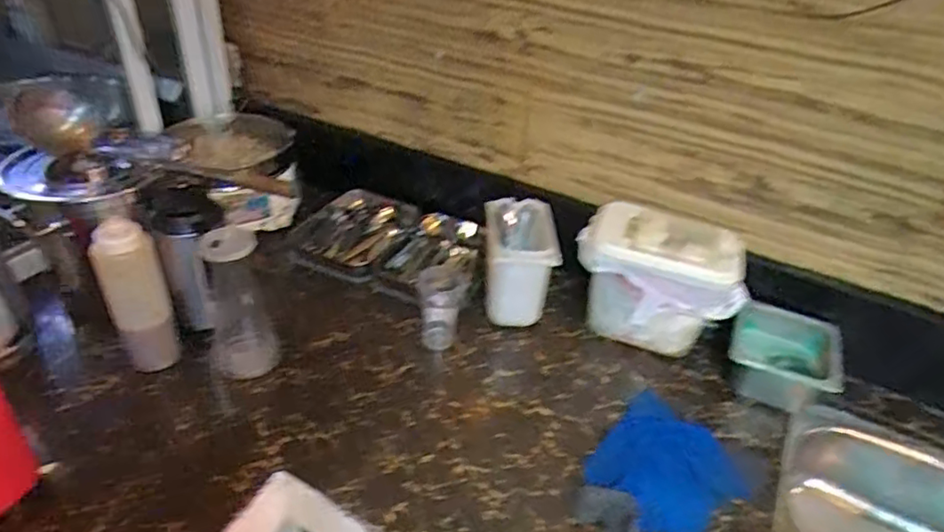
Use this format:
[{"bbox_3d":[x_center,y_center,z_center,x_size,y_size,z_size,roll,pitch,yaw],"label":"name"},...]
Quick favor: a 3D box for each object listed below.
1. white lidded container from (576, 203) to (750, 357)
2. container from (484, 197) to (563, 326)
[{"bbox_3d":[0.330,0.036,1.093,0.290,0.220,0.164,13,36,10],"label":"white lidded container"},{"bbox_3d":[0.091,-0.007,1.169,0.132,0.182,0.196,3,37,-3],"label":"container"}]

